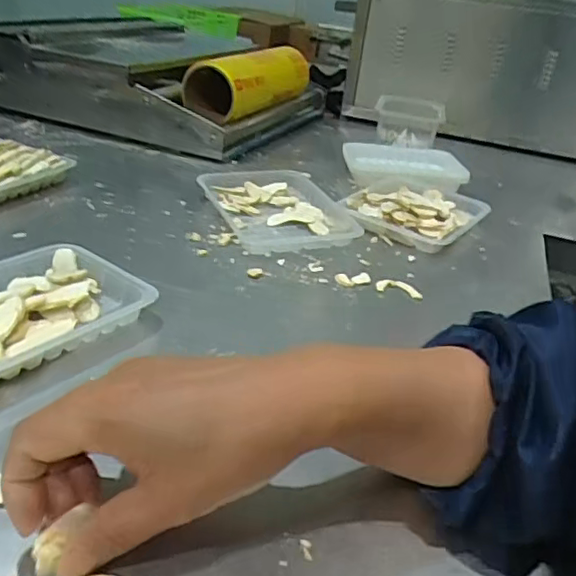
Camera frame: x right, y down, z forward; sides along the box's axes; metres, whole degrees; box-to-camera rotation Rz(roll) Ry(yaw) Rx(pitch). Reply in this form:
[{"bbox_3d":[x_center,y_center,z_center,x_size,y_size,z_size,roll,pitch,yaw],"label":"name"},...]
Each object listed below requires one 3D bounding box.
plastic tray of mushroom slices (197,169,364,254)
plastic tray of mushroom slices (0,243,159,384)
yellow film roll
[{"bbox_3d":[-0.010,-0.090,0.662,0.138,0.024,0.182,-5,31,-22],"label":"plastic tray of mushroom slices"},{"bbox_3d":[-0.197,0.015,0.433,0.129,0.027,0.161,28,35,34],"label":"plastic tray of mushroom slices"},{"bbox_3d":[-0.056,-0.353,1.005,0.104,0.083,0.394,15,29,14],"label":"yellow film roll"}]

